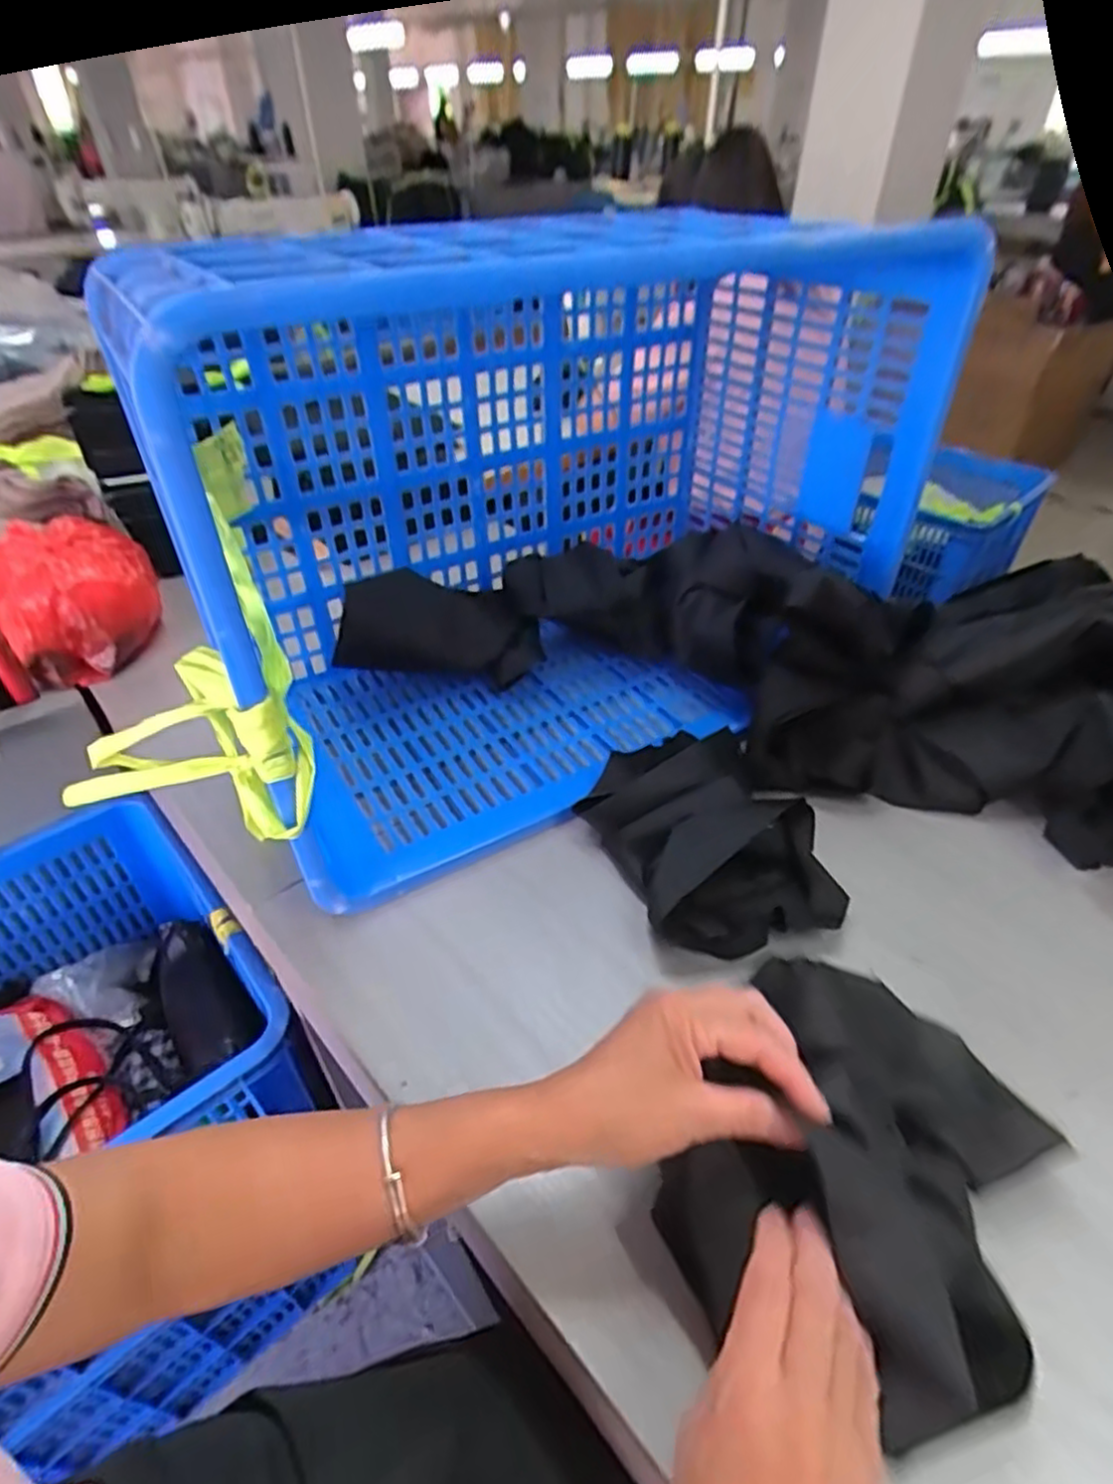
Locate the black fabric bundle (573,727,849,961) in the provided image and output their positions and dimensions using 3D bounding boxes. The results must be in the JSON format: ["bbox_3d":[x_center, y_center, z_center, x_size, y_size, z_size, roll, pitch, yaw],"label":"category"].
[{"bbox_3d":[0.122,0.079,0.576,0.157,0.054,0.187,-14,43,-16],"label":"black fabric bundle"}]

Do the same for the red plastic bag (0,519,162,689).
[{"bbox_3d":[-0.544,-0.169,0.816,0.160,0.113,0.172,-27,48,-27],"label":"red plastic bag"}]

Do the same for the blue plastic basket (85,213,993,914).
[{"bbox_3d":[0.007,-0.206,0.653,0.600,0.399,0.338,-21,45,-22],"label":"blue plastic basket"}]

